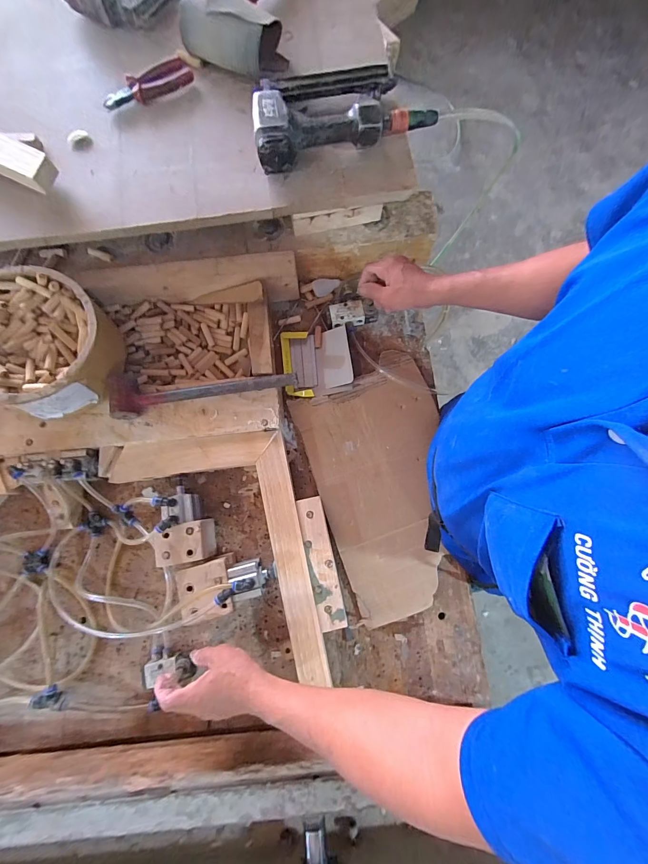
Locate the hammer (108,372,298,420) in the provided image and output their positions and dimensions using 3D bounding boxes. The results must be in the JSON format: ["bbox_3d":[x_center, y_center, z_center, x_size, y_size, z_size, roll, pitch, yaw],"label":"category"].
[{"bbox_3d":[-0.201,-0.069,0.581,0.302,0.040,0.071,-3,78,0],"label":"hammer"}]

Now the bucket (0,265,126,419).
[{"bbox_3d":[-0.462,-0.145,0.566,0.206,0.115,0.211,0,78,1],"label":"bucket"}]

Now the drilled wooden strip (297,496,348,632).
[{"bbox_3d":[-0.005,0.215,0.572,0.044,0.015,0.208,-11,77,-8],"label":"drilled wooden strip"}]

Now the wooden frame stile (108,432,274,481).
[{"bbox_3d":[-0.233,0.041,0.606,0.280,0.020,0.061,-5,80,0],"label":"wooden frame stile"}]

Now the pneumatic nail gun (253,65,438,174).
[{"bbox_3d":[0.023,-0.522,0.546,0.285,0.059,0.161,-14,78,-2],"label":"pneumatic nail gun"}]

